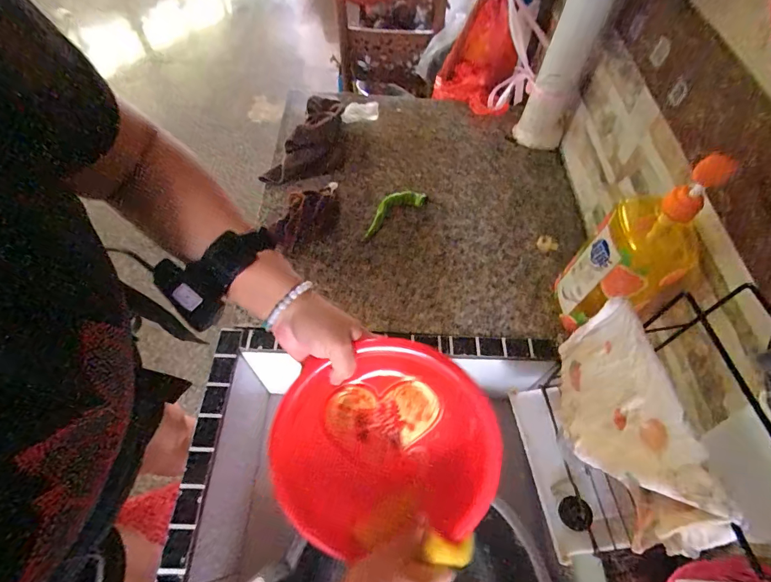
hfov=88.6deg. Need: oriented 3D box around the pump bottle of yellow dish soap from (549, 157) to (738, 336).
[{"bbox_3d":[0.310,-0.038,0.513,0.092,0.275,0.104,-40,68,-22],"label":"pump bottle of yellow dish soap"}]

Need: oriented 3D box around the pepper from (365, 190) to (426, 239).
[{"bbox_3d":[0.008,-0.148,0.713,0.130,0.020,0.052,-29,64,-17],"label":"pepper"}]

